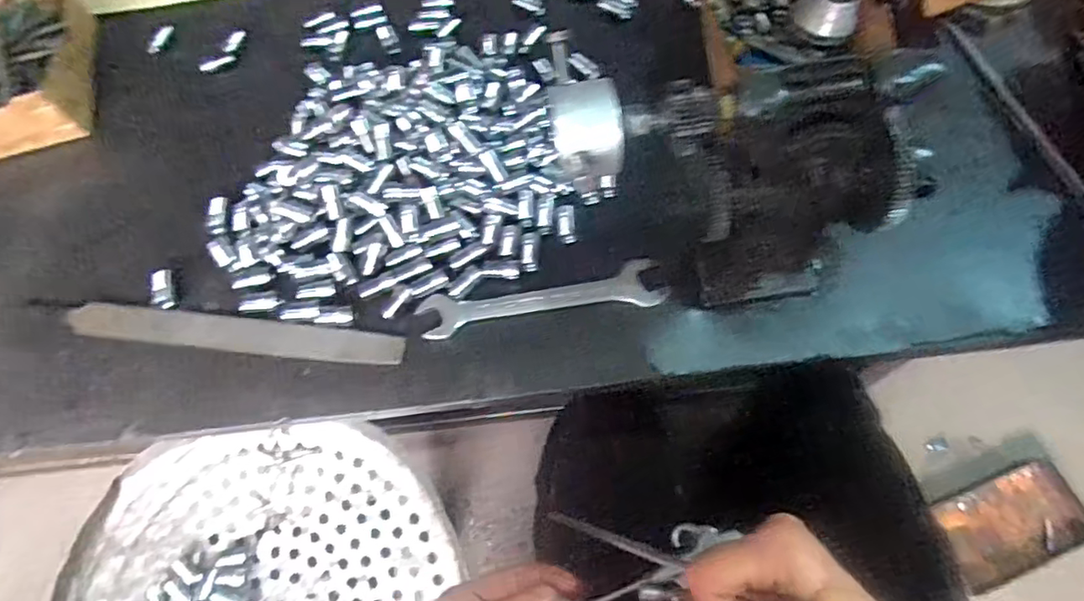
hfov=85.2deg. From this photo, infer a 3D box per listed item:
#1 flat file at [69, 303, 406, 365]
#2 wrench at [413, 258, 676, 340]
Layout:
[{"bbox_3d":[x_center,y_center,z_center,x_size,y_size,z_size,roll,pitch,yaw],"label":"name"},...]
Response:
[{"bbox_3d":[-0.221,0.024,0.423,0.241,0.009,0.025,5,66,6],"label":"flat file"},{"bbox_3d":[0.001,0.001,0.426,0.174,0.010,0.034,-11,66,-2],"label":"wrench"}]

